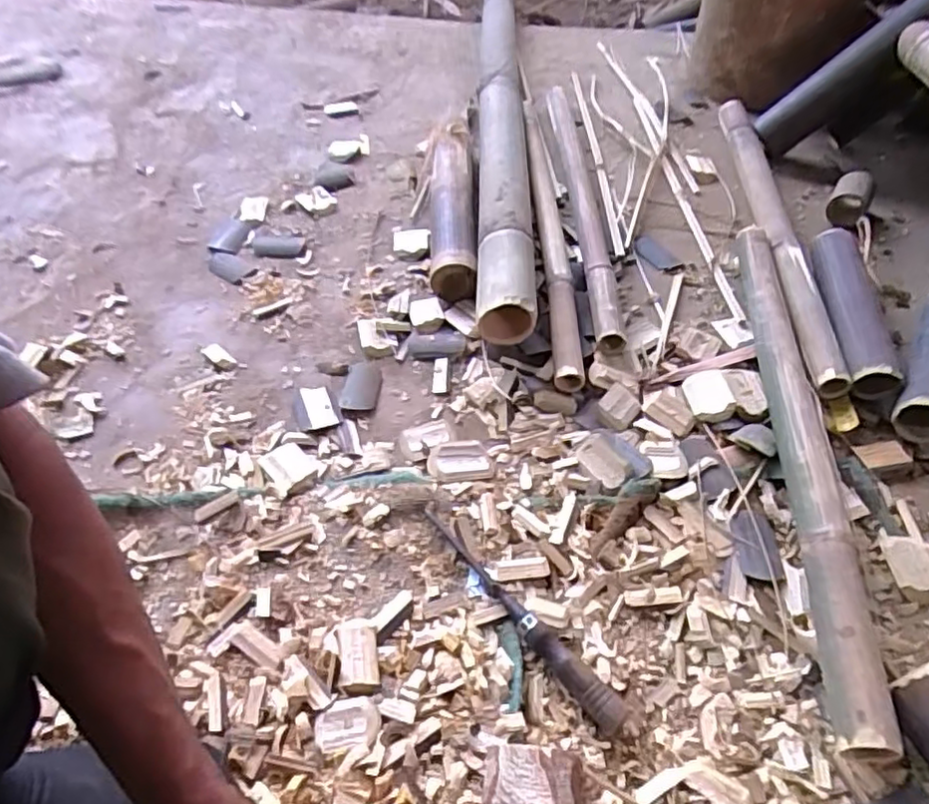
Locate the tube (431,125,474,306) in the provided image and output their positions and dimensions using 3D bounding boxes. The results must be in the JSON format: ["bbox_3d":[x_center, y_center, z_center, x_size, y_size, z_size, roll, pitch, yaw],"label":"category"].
[{"bbox_3d":[-0.019,-0.279,0.929,0.065,0.063,0.348,0,51,-1],"label":"tube"}]

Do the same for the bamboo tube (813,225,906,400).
[{"bbox_3d":[0.473,-0.121,0.810,0.062,0.047,0.264,5,51,3],"label":"bamboo tube"}]

